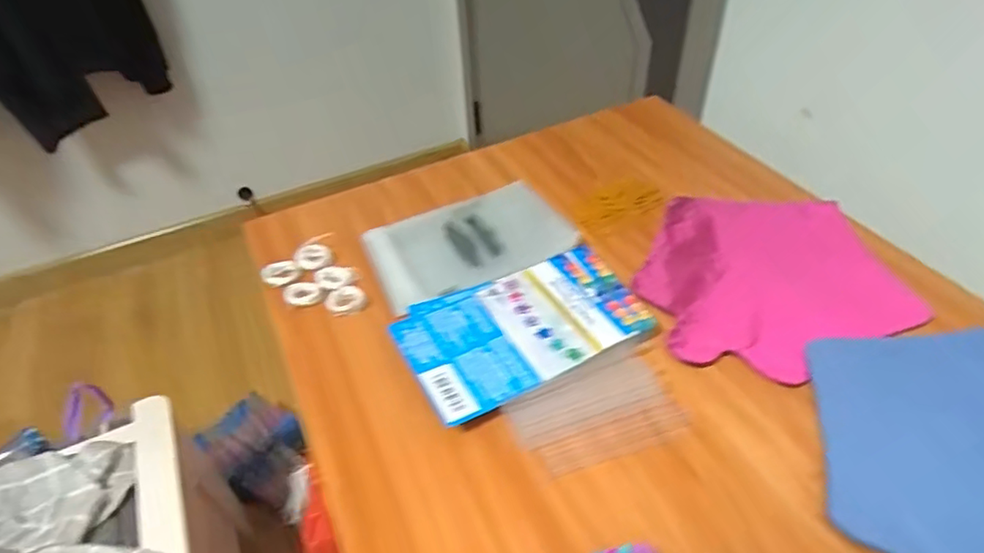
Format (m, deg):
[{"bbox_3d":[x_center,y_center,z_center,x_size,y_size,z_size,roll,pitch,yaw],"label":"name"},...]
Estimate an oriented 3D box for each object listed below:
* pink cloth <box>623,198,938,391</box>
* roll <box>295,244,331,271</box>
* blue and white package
[{"bbox_3d":[0.241,-0.008,0.534,0.212,0.020,0.216,-12,44,-8],"label":"pink cloth"},{"bbox_3d":[-0.178,-0.020,0.579,0.033,0.011,0.027,-20,46,-16],"label":"roll"},{"bbox_3d":[0.025,0.041,0.494,0.197,0.017,0.119,-23,46,-18],"label":"blue and white package"}]

